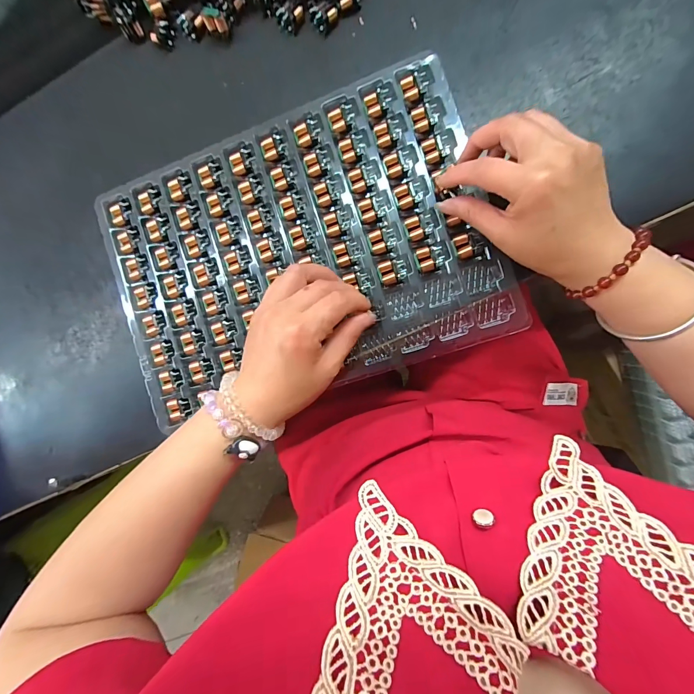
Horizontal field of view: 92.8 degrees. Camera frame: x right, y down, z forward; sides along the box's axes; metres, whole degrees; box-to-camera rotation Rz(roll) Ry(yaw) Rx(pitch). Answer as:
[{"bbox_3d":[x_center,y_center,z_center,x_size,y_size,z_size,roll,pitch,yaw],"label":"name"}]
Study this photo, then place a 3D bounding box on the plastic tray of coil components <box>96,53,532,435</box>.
[{"bbox_3d":[-0.047,-0.079,0.295,0.327,0.016,0.236,-18,88,8],"label":"plastic tray of coil components"}]

